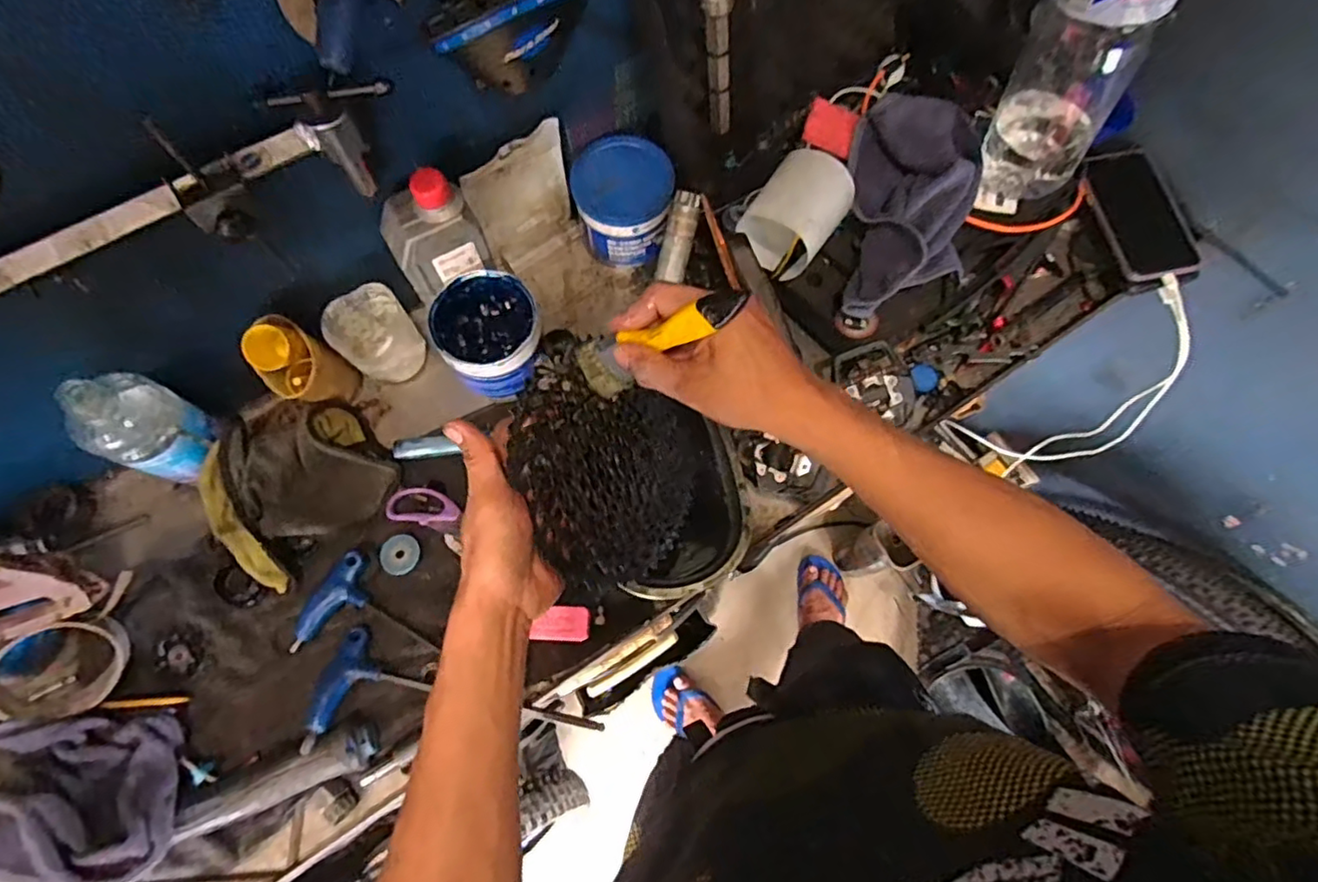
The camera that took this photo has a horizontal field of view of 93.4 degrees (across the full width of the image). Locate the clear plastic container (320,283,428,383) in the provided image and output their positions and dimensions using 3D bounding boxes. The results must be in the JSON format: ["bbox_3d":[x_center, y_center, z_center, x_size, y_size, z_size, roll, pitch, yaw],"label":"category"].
[{"bbox_3d":[-0.276,-0.102,0.613,0.072,0.088,0.058,-43,76,-12],"label":"clear plastic container"}]

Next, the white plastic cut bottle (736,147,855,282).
[{"bbox_3d":[0.137,-0.232,0.629,0.093,0.069,0.116,29,74,10],"label":"white plastic cut bottle"}]

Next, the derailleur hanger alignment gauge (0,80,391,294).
[{"bbox_3d":[-0.371,-0.127,0.427,0.423,0.099,0.048,-33,74,-10],"label":"derailleur hanger alignment gauge"}]

